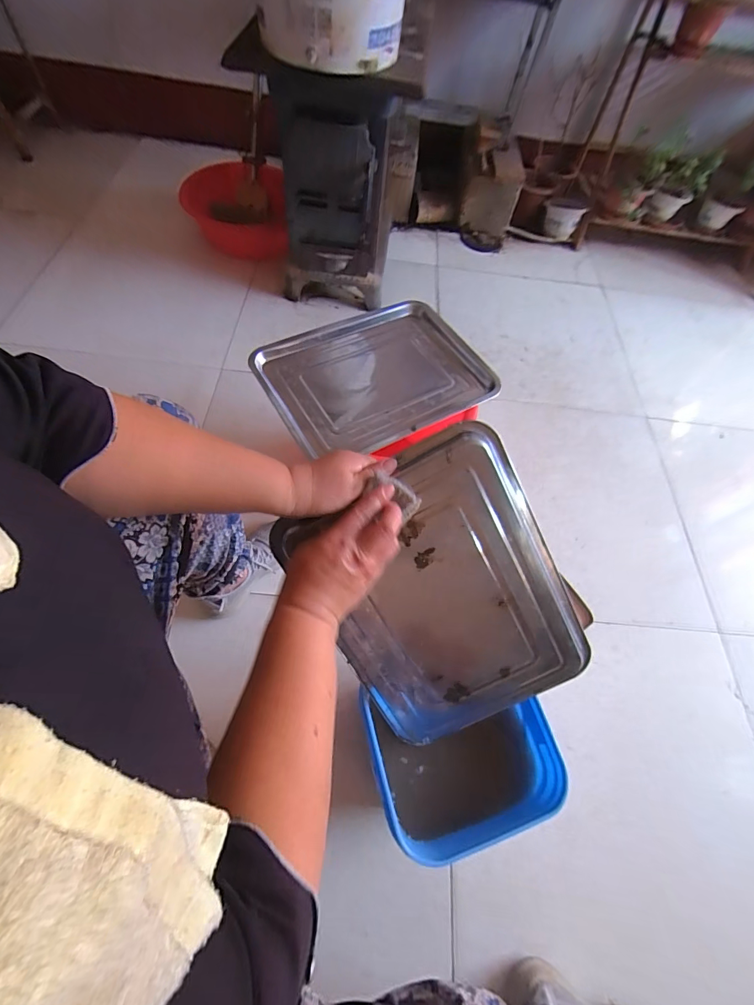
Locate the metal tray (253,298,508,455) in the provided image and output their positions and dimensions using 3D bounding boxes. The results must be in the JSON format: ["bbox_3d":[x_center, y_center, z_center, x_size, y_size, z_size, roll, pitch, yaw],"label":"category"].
[{"bbox_3d":[-0.001,-0.235,0.737,0.381,0.040,0.289,-24,67,-19],"label":"metal tray"}]

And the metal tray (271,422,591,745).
[{"bbox_3d":[0.083,0.121,0.491,0.281,0.031,0.359,-27,108,7],"label":"metal tray"}]

